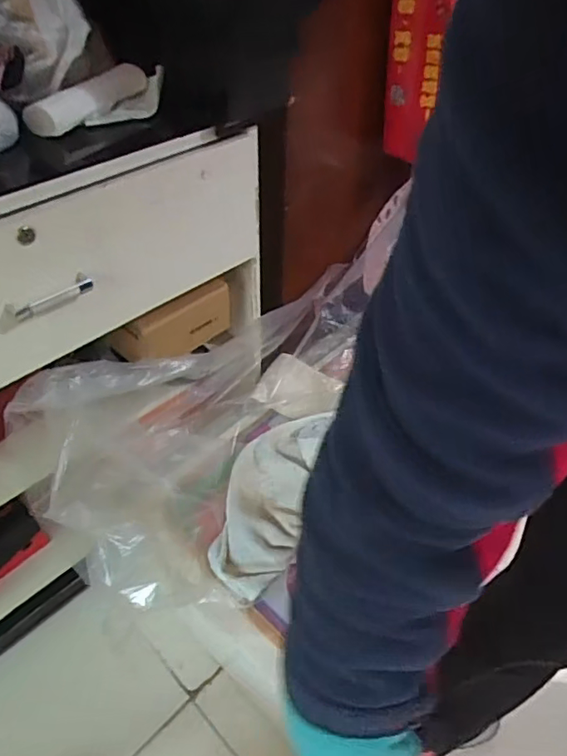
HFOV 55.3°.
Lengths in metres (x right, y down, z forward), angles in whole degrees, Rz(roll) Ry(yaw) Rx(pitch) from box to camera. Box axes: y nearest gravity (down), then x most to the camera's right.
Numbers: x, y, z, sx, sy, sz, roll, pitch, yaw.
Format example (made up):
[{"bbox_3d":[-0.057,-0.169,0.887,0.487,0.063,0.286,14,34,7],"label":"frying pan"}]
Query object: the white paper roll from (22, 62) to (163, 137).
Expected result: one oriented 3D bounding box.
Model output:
[{"bbox_3d":[-0.229,-0.349,0.682,0.180,0.046,0.074,-33,55,-29],"label":"white paper roll"}]

